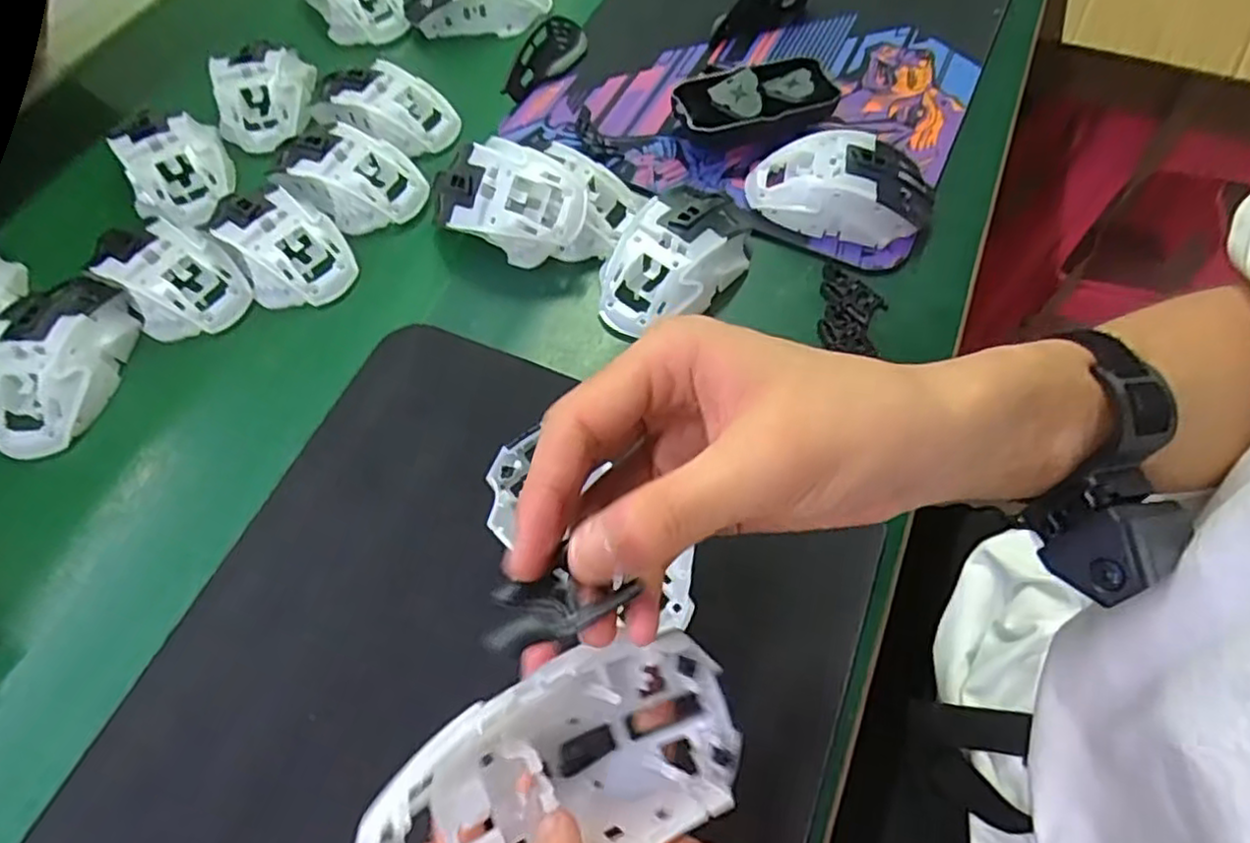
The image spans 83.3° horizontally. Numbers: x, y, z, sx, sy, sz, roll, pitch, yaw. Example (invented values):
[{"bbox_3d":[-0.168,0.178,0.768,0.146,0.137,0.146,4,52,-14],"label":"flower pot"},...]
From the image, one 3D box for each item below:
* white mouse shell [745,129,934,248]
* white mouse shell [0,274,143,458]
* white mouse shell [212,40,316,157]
[{"bbox_3d":[0.139,-0.152,0.452,0.112,0.040,0.062,11,62,7],"label":"white mouse shell"},{"bbox_3d":[-0.329,-0.039,0.406,0.059,0.032,0.113,0,62,1],"label":"white mouse shell"},{"bbox_3d":[-0.266,-0.240,0.516,0.065,0.032,0.077,-11,62,-5],"label":"white mouse shell"}]

